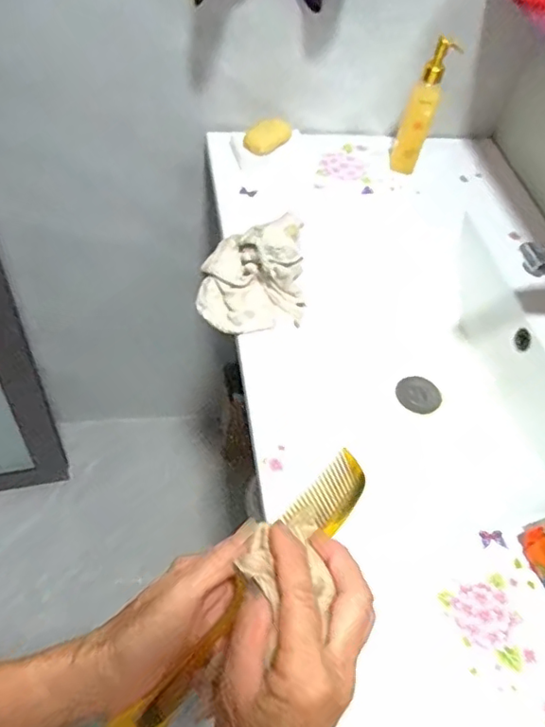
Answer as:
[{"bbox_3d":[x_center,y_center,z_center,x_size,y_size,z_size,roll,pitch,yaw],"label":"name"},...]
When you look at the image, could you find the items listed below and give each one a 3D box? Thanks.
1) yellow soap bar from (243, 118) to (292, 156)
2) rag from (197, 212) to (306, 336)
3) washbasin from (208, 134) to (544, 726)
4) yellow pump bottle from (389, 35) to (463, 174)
[{"bbox_3d":[-0.004,-0.321,0.807,0.075,0.021,0.042,-34,61,-22],"label":"yellow soap bar"},{"bbox_3d":[-0.022,-0.099,0.643,0.118,0.058,0.142,1,54,1],"label":"rag"},{"bbox_3d":[0.185,-0.001,0.692,0.435,0.156,0.776,-7,54,-5],"label":"washbasin"},{"bbox_3d":[0.200,-0.339,0.771,0.035,0.168,0.044,35,61,23],"label":"yellow pump bottle"}]

